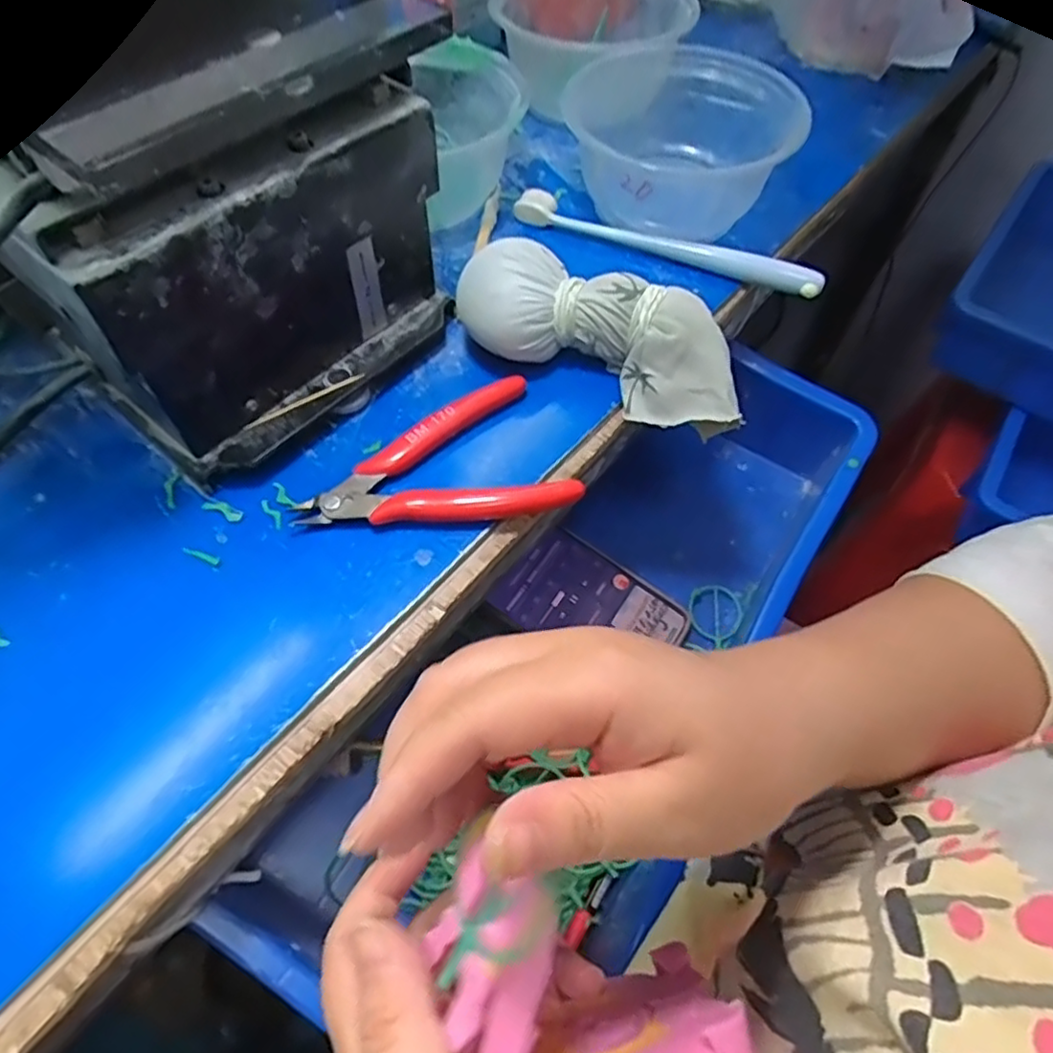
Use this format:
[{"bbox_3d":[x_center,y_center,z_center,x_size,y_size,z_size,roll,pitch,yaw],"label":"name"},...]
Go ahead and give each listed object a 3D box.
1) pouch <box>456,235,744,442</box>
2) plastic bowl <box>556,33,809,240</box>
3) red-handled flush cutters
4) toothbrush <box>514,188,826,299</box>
[{"bbox_3d":[0.039,-0.095,0.326,0.147,0.045,0.056,23,61,-3],"label":"pouch"},{"bbox_3d":[0.090,-0.235,0.407,0.130,0.067,0.141,1,60,-2],"label":"plastic bowl"},{"bbox_3d":[-0.041,-0.035,0.306,0.118,0.015,0.072,-5,60,-6],"label":"red-handled flush cutters"},{"bbox_3d":[0.080,-0.165,0.389,0.182,0.022,0.014,22,61,10],"label":"toothbrush"}]

